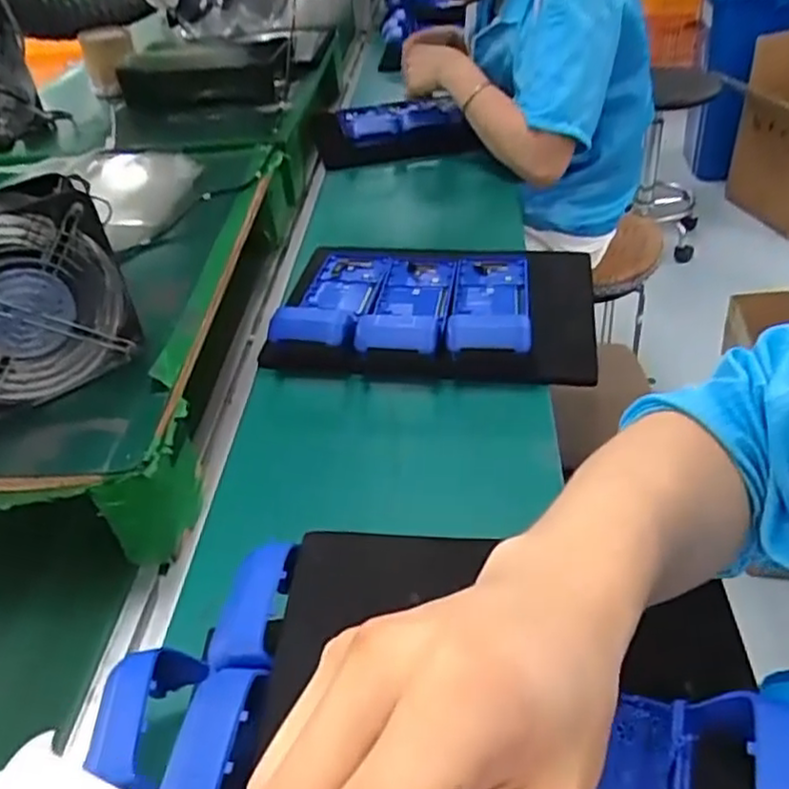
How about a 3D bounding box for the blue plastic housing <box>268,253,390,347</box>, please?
[{"bbox_3d":[-0.066,-0.112,0.785,0.085,0.031,0.228,2,27,9],"label":"blue plastic housing"}]

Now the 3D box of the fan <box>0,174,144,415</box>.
[{"bbox_3d":[-0.285,-0.070,0.525,0.144,0.150,0.057,-29,45,-26],"label":"fan"}]

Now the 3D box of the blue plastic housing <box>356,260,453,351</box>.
[{"bbox_3d":[0.017,-0.102,0.765,0.079,0.027,0.226,2,27,9],"label":"blue plastic housing"}]

